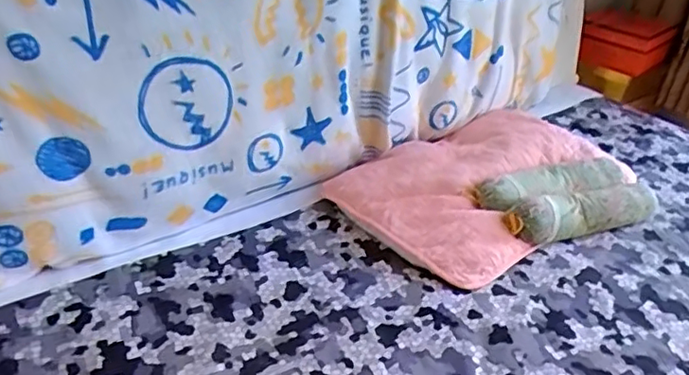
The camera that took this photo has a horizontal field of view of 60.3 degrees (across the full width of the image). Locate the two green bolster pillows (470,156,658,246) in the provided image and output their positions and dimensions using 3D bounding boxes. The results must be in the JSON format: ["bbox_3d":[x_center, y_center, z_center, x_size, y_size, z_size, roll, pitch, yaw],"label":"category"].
[{"bbox_3d":[0.465,0.017,1.231,0.433,0.082,0.179,-11,34,-23],"label":"two green bolster pillows"}]

